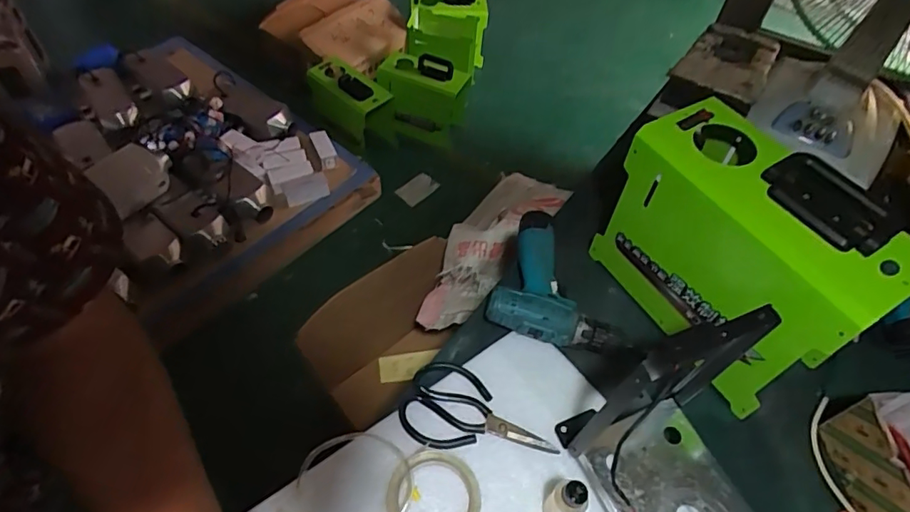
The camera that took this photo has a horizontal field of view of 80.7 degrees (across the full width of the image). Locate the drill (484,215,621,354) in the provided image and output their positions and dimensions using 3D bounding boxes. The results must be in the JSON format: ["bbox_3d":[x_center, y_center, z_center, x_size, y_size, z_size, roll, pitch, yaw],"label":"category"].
[{"bbox_3d":[0.146,0.032,0.755,0.174,0.055,0.197,13,53,6],"label":"drill"}]

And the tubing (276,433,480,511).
[{"bbox_3d":[-0.077,0.255,0.582,0.206,0.015,0.117,6,53,0],"label":"tubing"}]

